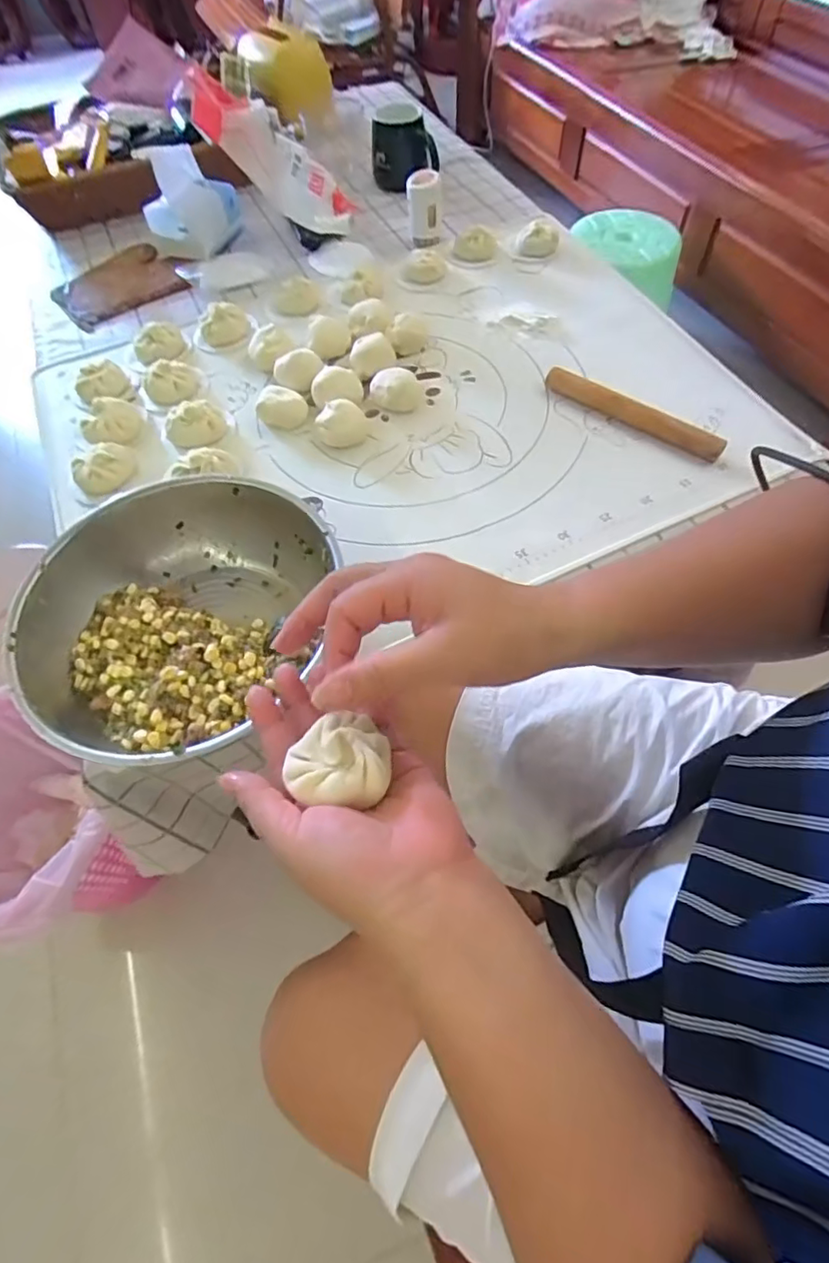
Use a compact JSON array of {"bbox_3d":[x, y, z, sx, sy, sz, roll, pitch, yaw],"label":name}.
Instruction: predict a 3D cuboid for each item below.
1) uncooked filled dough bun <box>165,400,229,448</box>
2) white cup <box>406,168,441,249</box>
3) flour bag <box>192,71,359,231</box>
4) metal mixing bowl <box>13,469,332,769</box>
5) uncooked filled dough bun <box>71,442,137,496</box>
[{"bbox_3d":[-0.254,-0.241,0.651,0.068,0.034,0.042,-19,61,-8],"label":"uncooked filled dough bun"},{"bbox_3d":[0.014,-0.617,0.824,0.047,0.088,0.042,-2,60,2],"label":"white cup"},{"bbox_3d":[-0.196,-0.659,0.793,0.073,0.240,0.080,49,115,25],"label":"flour bag"},{"bbox_3d":[-0.210,-0.015,0.496,0.213,0.077,0.262,20,63,13],"label":"metal mixing bowl"},{"bbox_3d":[-0.348,-0.184,0.630,0.065,0.035,0.065,-33,64,-15],"label":"uncooked filled dough bun"}]

